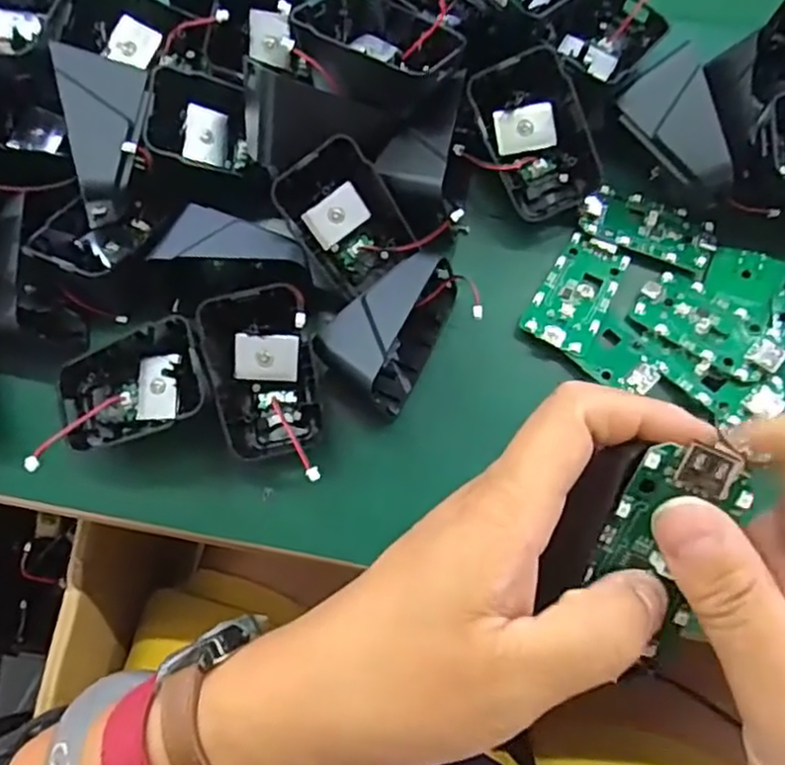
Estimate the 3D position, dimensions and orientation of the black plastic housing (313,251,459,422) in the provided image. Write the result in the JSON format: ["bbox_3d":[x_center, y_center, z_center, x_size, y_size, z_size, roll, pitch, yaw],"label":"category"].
[{"bbox_3d":[-0.003,-0.023,0.300,0.043,0.046,0.066,28,77,10],"label":"black plastic housing"}]

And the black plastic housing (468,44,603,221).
[{"bbox_3d":[0.066,-0.112,0.318,0.044,0.021,0.069,-23,106,6],"label":"black plastic housing"}]

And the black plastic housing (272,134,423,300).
[{"bbox_3d":[-0.021,-0.072,0.308,0.043,0.020,0.063,-34,111,1],"label":"black plastic housing"}]

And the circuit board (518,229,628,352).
[{"bbox_3d":[0.085,-0.041,0.315,0.031,0.005,0.057,29,77,10],"label":"circuit board"}]

